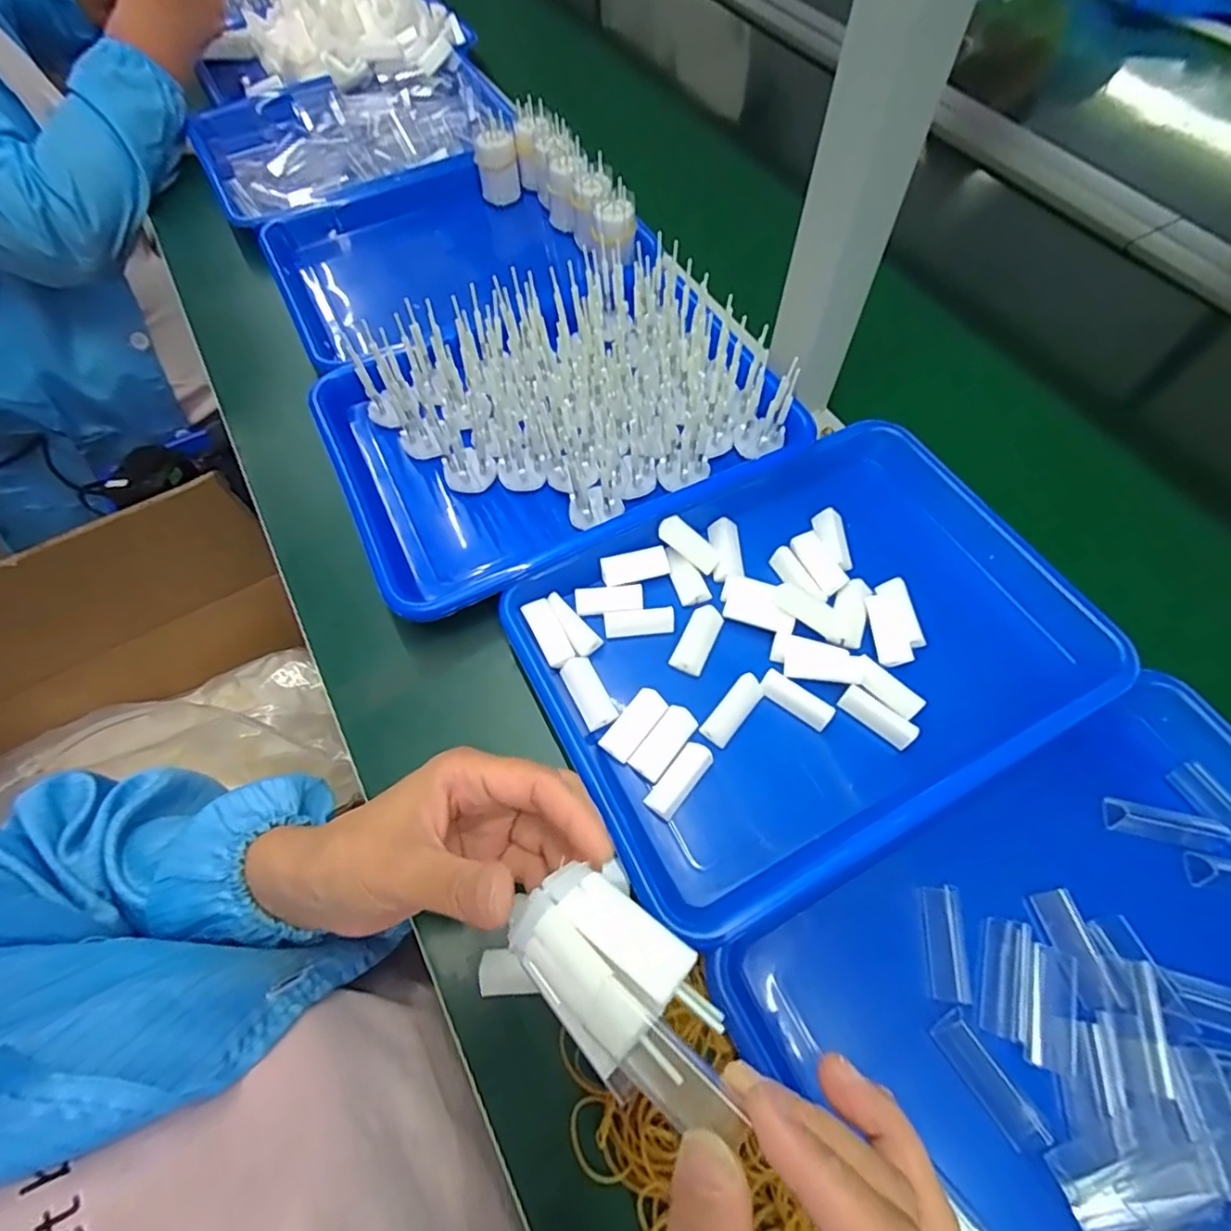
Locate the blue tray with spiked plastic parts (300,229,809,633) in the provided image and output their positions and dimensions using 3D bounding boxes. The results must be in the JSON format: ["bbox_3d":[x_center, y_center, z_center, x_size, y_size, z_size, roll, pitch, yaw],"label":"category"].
[{"bbox_3d":[-0.051,-0.156,0.461,0.322,0.070,0.245,-25,65,-12],"label":"blue tray with spiked plastic parts"}]

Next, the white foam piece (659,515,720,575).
[{"bbox_3d":[0.050,-0.048,0.422,0.047,0.012,0.018,40,67,-10],"label":"white foam piece"}]

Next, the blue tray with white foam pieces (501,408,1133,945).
[{"bbox_3d":[0.120,0.015,0.394,0.322,0.034,0.239,-27,65,-13],"label":"blue tray with white foam pieces"}]

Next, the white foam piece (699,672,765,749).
[{"bbox_3d":[0.072,0.058,0.373,0.018,0.008,0.046,37,69,18],"label":"white foam piece"}]

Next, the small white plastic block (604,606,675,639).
[{"bbox_3d":[0.016,0.003,0.404,0.046,0.007,0.017,-5,62,-2],"label":"small white plastic block"}]

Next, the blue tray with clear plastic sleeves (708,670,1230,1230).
[{"bbox_3d":[0.246,0.197,0.296,0.327,0.033,0.234,-26,65,-12],"label":"blue tray with clear plastic sleeves"}]

